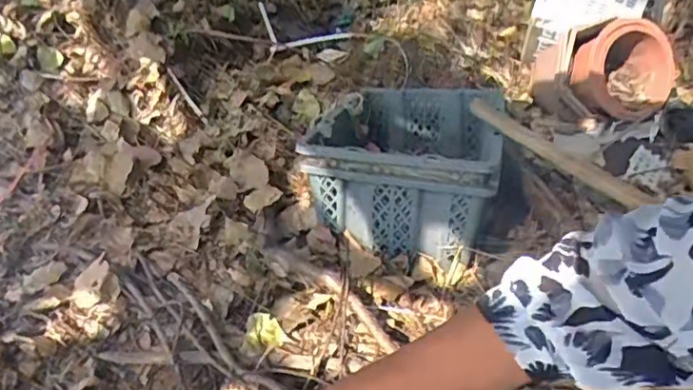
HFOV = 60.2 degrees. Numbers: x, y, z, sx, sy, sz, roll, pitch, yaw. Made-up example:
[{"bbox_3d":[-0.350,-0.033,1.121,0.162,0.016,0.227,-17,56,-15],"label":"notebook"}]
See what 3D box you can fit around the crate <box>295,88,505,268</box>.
[{"bbox_3d":[0.129,-0.077,1.274,0.349,0.217,0.488,6,27,9],"label":"crate"}]

